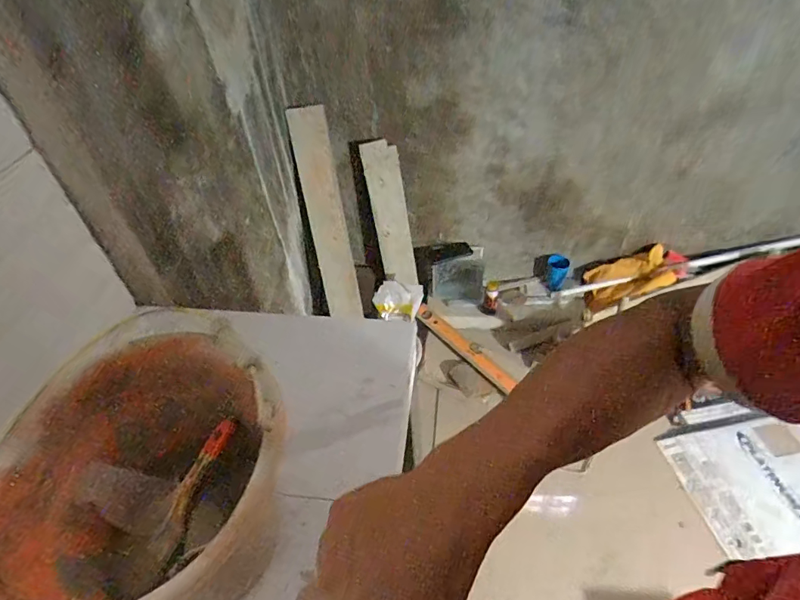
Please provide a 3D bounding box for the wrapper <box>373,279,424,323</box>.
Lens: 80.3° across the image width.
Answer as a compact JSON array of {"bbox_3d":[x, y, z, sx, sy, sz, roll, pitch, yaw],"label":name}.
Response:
[{"bbox_3d":[-0.006,0.005,1.768,0.180,0.153,0.040,9,31,-8],"label":"wrapper"}]

